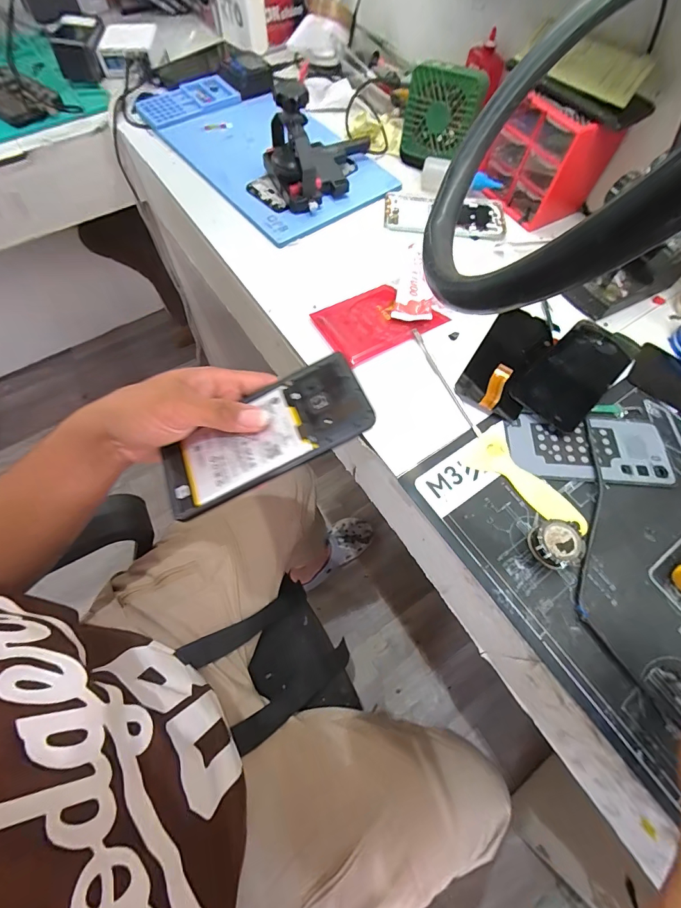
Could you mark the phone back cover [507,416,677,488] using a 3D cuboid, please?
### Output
[{"bbox_3d":[0.247,-0.006,0.385,0.157,0.004,0.070,3,66,0],"label":"phone back cover"}]

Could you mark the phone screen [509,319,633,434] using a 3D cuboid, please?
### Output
[{"bbox_3d":[0.256,-0.088,0.420,0.153,0.009,0.073,-41,73,-17],"label":"phone screen"}]

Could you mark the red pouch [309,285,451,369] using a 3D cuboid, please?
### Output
[{"bbox_3d":[0.044,-0.159,0.453,0.132,0.012,0.085,-30,70,-13],"label":"red pouch"}]

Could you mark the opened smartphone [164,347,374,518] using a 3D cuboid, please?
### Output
[{"bbox_3d":[-0.058,-0.013,0.294,0.162,0.011,0.074,-29,69,1],"label":"opened smartphone"}]

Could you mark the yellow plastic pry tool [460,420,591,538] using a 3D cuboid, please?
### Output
[{"bbox_3d":[0.173,0.031,0.368,0.056,0.005,0.123,-30,70,-13],"label":"yellow plastic pry tool"}]

